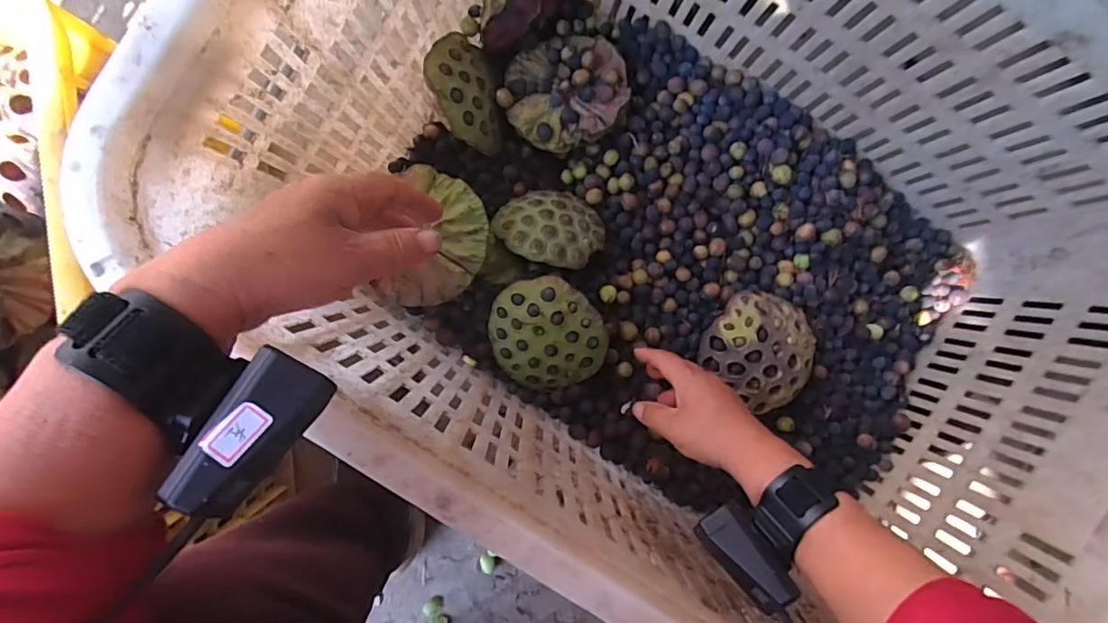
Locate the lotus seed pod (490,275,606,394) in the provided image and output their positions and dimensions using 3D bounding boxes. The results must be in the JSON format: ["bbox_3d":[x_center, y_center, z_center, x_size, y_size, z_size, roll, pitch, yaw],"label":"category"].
[{"bbox_3d":[-0.009,0.024,0.564,0.119,0.057,0.106,40,89,-5],"label":"lotus seed pod"}]

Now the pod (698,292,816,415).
[{"bbox_3d":[0.215,0.038,0.572,0.110,0.057,0.106,0,93,-4],"label":"pod"}]

